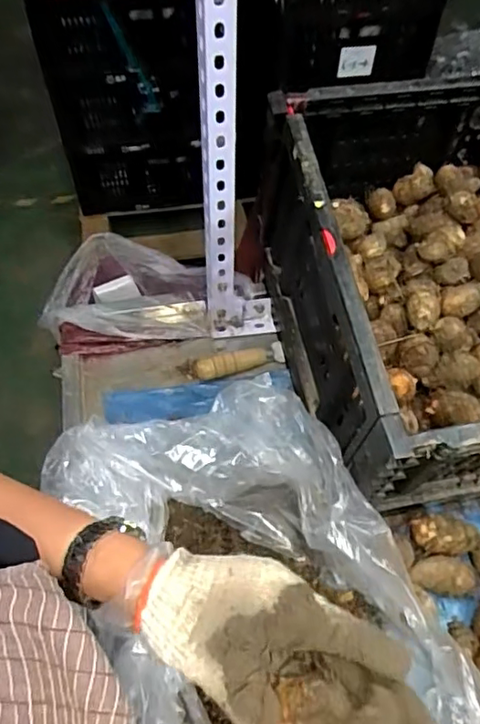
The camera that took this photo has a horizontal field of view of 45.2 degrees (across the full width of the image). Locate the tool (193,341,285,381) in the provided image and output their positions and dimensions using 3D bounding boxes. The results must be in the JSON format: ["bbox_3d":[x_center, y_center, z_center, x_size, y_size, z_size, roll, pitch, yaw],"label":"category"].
[{"bbox_3d":[0.001,0.000,0.719,0.116,0.025,0.029,-16,56,-12],"label":"tool"}]

